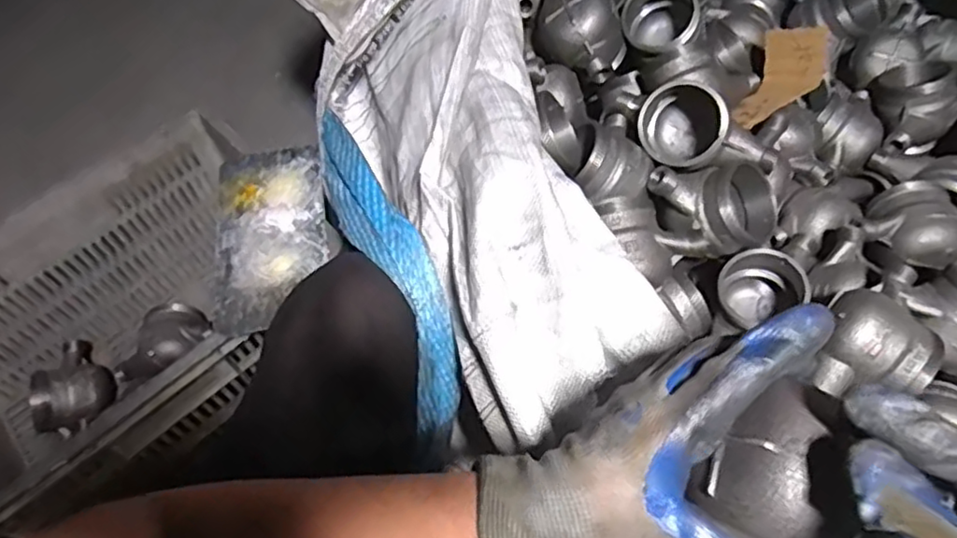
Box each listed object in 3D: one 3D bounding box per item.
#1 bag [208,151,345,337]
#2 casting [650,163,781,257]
[{"bbox_3d":[-0.216,-0.038,0.688,0.123,0.019,0.219,-9,59,-1],"label":"bag"},{"bbox_3d":[0.213,-0.055,0.584,0.118,0.067,0.079,-11,59,-3],"label":"casting"}]

